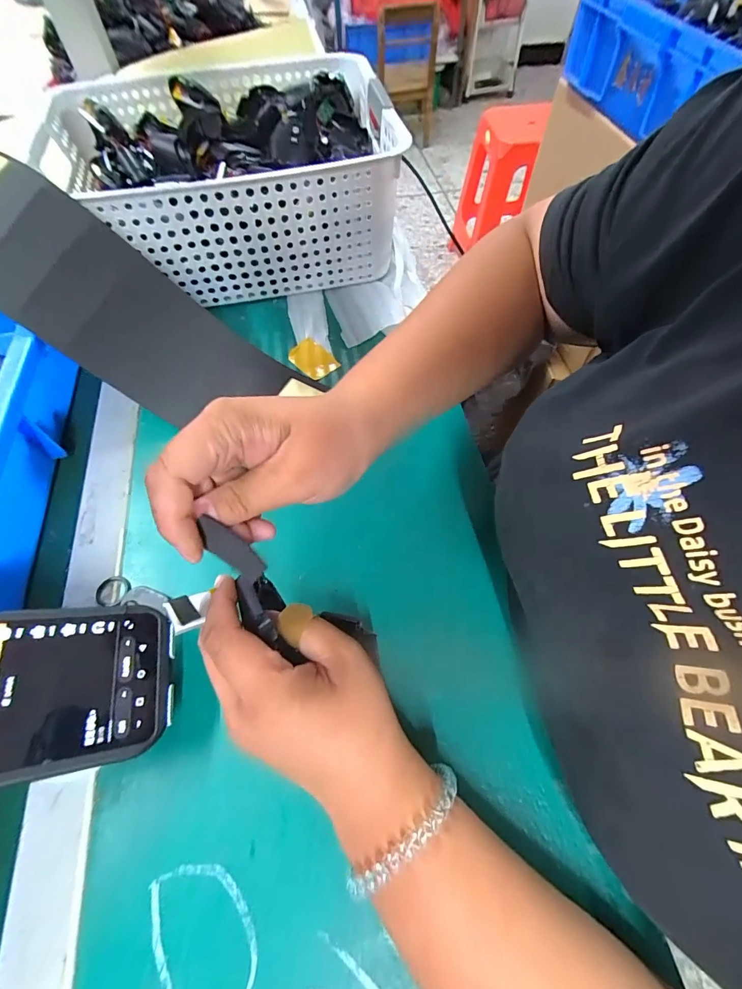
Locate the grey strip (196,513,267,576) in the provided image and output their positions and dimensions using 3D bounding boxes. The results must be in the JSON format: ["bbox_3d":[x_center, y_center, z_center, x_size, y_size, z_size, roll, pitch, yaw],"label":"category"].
[{"bbox_3d":[-0.066,0.026,0.190,0.036,0.006,0.013,45,68,-17],"label":"grey strip"}]

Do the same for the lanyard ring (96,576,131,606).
[{"bbox_3d":[-0.190,0.070,0.295,0.024,0.004,0.023,-1,62,2],"label":"lanyard ring"}]

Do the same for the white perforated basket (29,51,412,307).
[{"bbox_3d":[-0.161,-0.344,0.448,0.344,0.122,0.262,-9,62,-3],"label":"white perforated basket"}]

